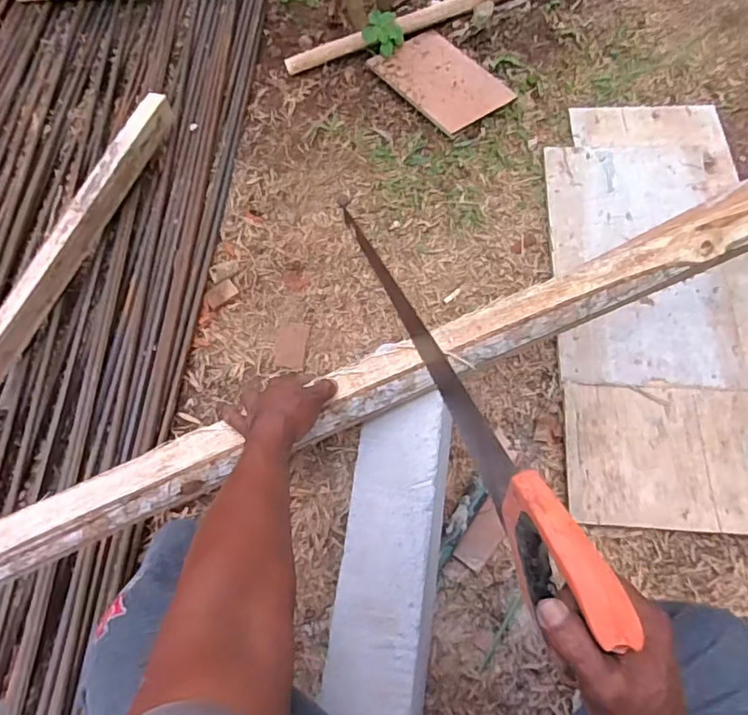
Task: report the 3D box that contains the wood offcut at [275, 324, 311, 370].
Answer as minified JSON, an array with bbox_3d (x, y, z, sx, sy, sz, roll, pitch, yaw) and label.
[{"bbox_3d":[-0.148,-0.020,0.969,0.056,0.011,0.086,5,66,3],"label":"wood offcut"}]

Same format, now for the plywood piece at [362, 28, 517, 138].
[{"bbox_3d":[0.151,-0.626,1.215,0.188,0.012,0.306,-32,66,-11],"label":"plywood piece"}]

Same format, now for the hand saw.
[{"bbox_3d":[0.077,0.040,0.503,0.026,0.099,0.463,-19,46,-8],"label":"hand saw"}]

